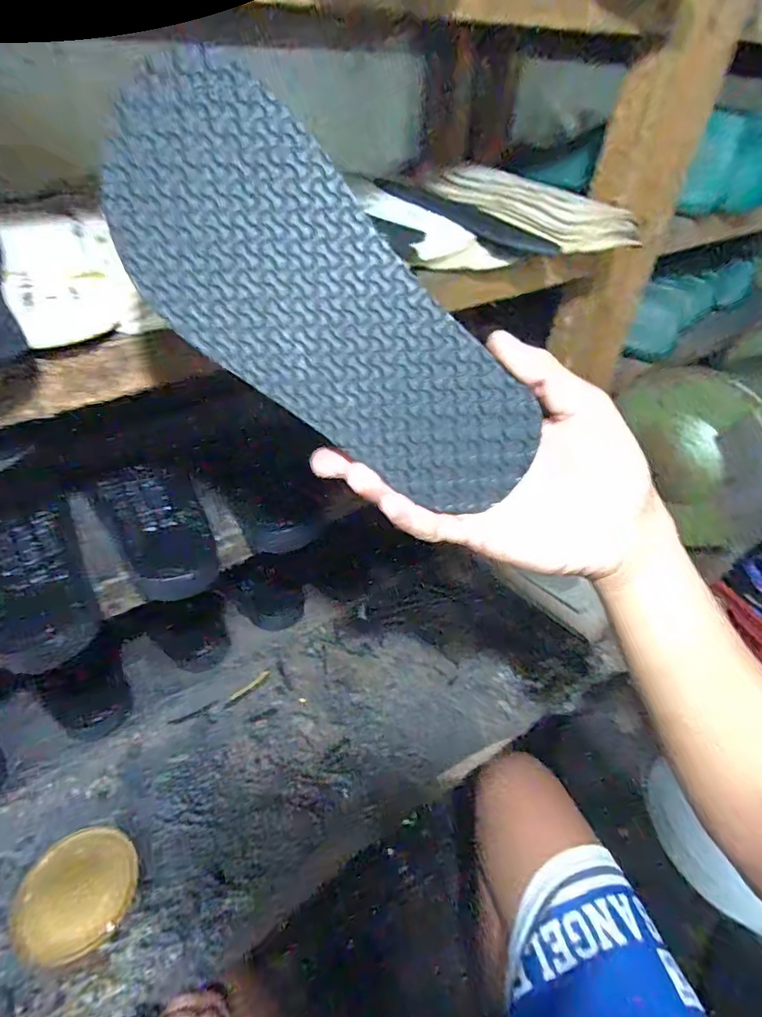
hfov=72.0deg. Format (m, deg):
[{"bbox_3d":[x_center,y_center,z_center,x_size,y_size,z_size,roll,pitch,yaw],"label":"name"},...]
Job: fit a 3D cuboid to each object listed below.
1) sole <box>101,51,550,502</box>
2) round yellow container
[{"bbox_3d":[-0.027,-0.088,0.244,0.095,0.233,0.005,-44,11,2],"label":"sole"},{"bbox_3d":[-0.263,0.330,0.452,0.087,0.027,0.095,2,42,-2],"label":"round yellow container"}]

